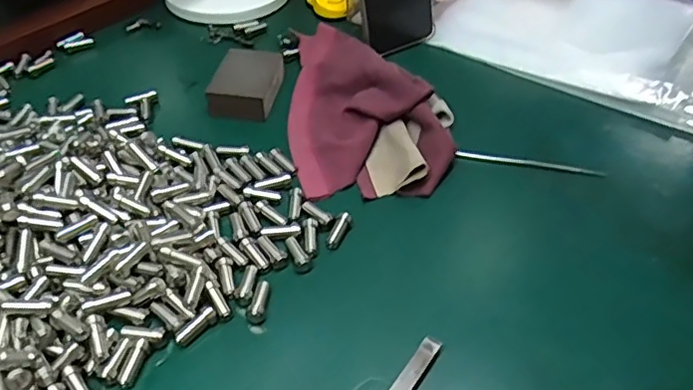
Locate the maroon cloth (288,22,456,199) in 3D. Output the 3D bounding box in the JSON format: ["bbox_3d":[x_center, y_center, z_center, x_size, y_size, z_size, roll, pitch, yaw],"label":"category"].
[{"bbox_3d":[0.014,-0.092,0.501,0.126,0.034,0.225,-5,45,-5],"label":"maroon cloth"}]

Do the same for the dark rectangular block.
[{"bbox_3d":[-0.085,-0.099,0.515,0.048,0.024,0.072,9,45,9],"label":"dark rectangular block"}]

